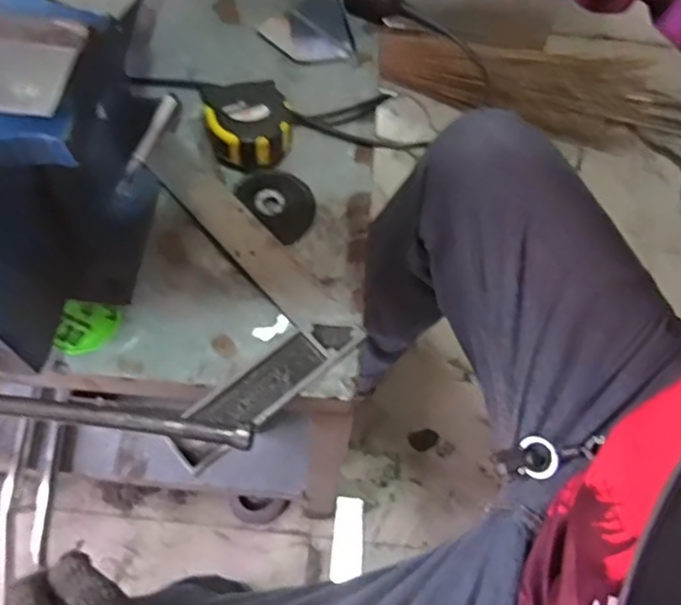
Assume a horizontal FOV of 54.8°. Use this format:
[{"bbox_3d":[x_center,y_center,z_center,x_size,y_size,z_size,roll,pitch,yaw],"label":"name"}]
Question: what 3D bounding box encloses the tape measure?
[{"bbox_3d":[-0.090,-0.179,0.659,0.083,0.046,0.091,-12,63,-9],"label":"tape measure"}]

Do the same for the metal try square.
[{"bbox_3d":[-0.134,-0.015,0.588,0.184,0.016,0.279,-37,69,-20],"label":"metal try square"}]

